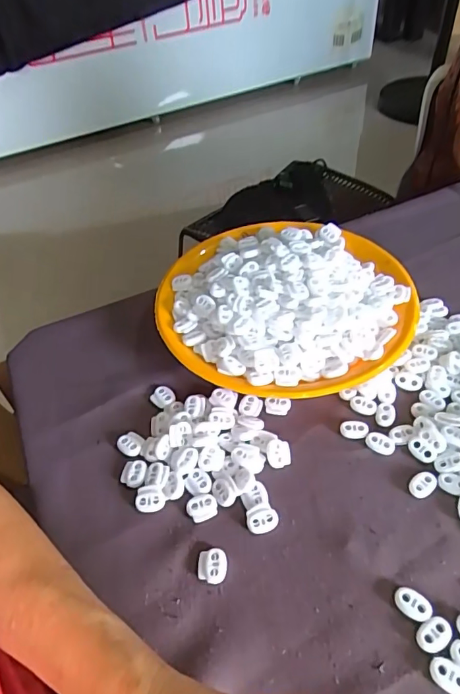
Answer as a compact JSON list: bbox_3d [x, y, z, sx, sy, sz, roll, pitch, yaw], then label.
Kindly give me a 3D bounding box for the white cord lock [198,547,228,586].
[{"bbox_3d":[-0.012,0.150,0.322,0.020,0.005,0.022,-5,47,1],"label":"white cord lock"}]

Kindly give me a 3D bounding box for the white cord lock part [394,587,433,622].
[{"bbox_3d":[0.116,0.163,0.299,0.023,0.006,0.016,21,52,23],"label":"white cord lock part"}]

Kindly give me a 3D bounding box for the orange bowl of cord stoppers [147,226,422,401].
[{"bbox_3d":[0.052,-0.044,0.450,0.232,0.064,0.218,-3,47,3],"label":"orange bowl of cord stoppers"}]

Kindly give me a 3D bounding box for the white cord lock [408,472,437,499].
[{"bbox_3d":[0.144,0.103,0.352,0.022,0.005,0.015,-30,51,-21],"label":"white cord lock"}]

